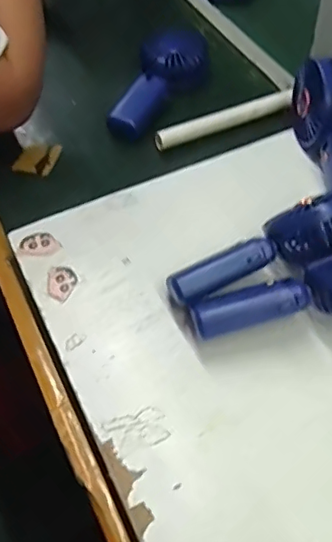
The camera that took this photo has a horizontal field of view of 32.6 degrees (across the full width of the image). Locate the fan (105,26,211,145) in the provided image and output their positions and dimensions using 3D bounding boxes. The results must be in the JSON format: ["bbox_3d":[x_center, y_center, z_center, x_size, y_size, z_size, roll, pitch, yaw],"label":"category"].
[{"bbox_3d":[-0.012,-0.230,0.691,0.071,0.035,0.172,28,71,20],"label":"fan"}]

